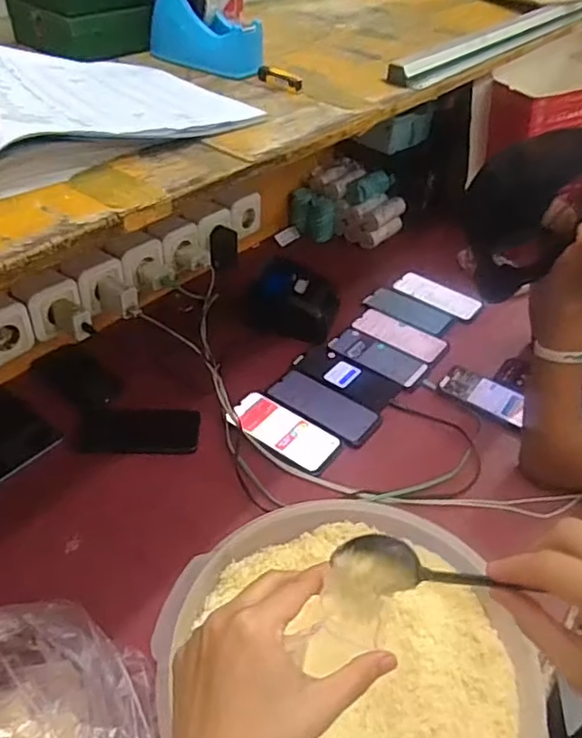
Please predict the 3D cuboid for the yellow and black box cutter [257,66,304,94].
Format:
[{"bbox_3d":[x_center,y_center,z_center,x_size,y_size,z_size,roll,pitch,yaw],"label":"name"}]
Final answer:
[{"bbox_3d":[-0.013,-0.331,0.687,0.061,0.016,0.020,33,49,30],"label":"yellow and black box cutter"}]

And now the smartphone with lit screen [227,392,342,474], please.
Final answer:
[{"bbox_3d":[-0.012,0.088,0.851,0.157,0.014,0.074,27,46,25],"label":"smartphone with lit screen"}]

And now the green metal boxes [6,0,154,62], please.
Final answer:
[{"bbox_3d":[-0.242,-0.439,0.711,0.114,0.096,0.138,33,49,30],"label":"green metal boxes"}]

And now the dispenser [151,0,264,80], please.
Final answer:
[{"bbox_3d":[-0.099,-0.411,0.697,0.139,0.107,0.052,31,48,28],"label":"dispenser"}]

